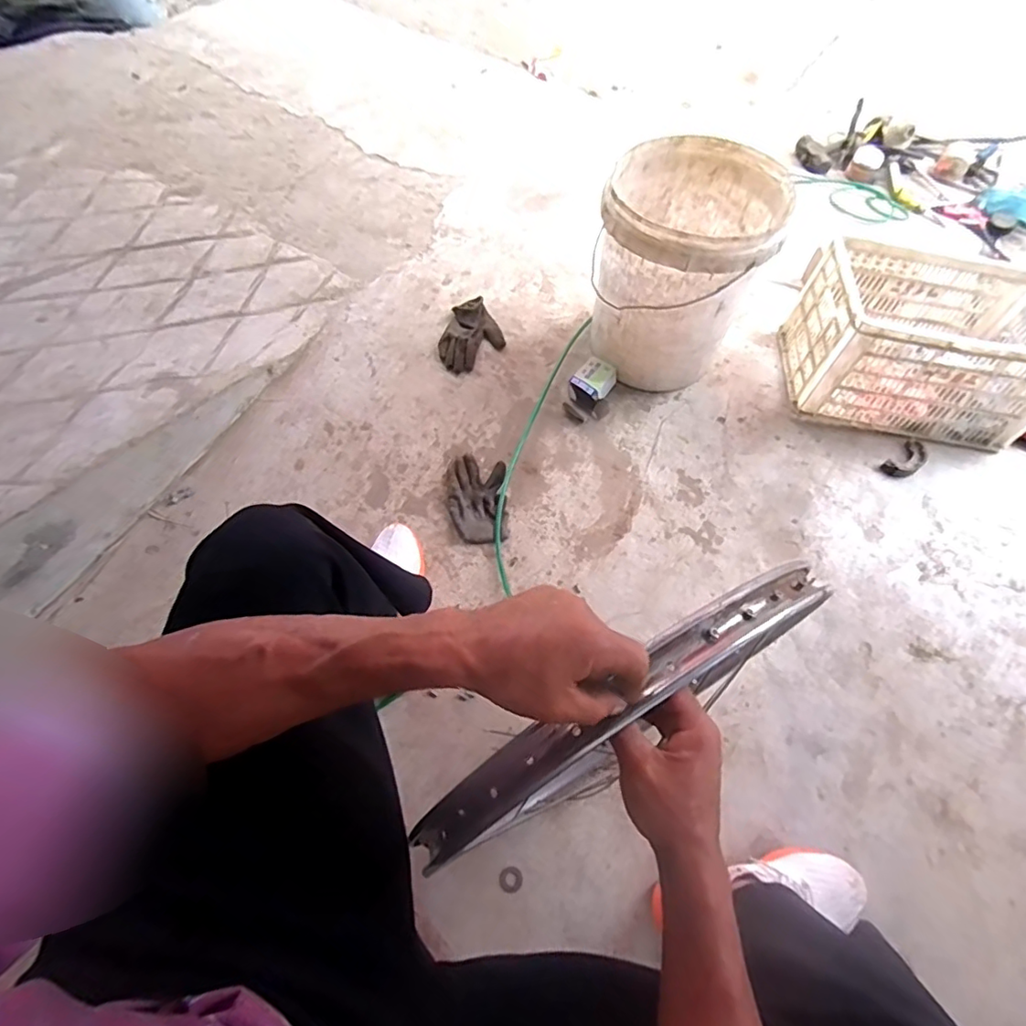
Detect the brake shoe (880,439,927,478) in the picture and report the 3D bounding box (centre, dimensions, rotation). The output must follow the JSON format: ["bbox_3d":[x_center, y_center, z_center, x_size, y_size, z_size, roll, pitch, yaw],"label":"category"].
[{"bbox_3d":[0.773,-0.106,1.086,0.116,0.017,0.051,-37,71,-14],"label":"brake shoe"}]

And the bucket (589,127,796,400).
[{"bbox_3d":[0.310,-0.469,1.064,0.293,0.334,0.338,19,68,8],"label":"bucket"}]

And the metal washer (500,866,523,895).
[{"bbox_3d":[-0.004,0.527,0.797,0.033,0.004,0.033,0,67,0],"label":"metal washer"}]

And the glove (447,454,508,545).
[{"bbox_3d":[-0.068,-0.030,1.054,0.108,0.026,0.180,-1,67,0],"label":"glove"}]

